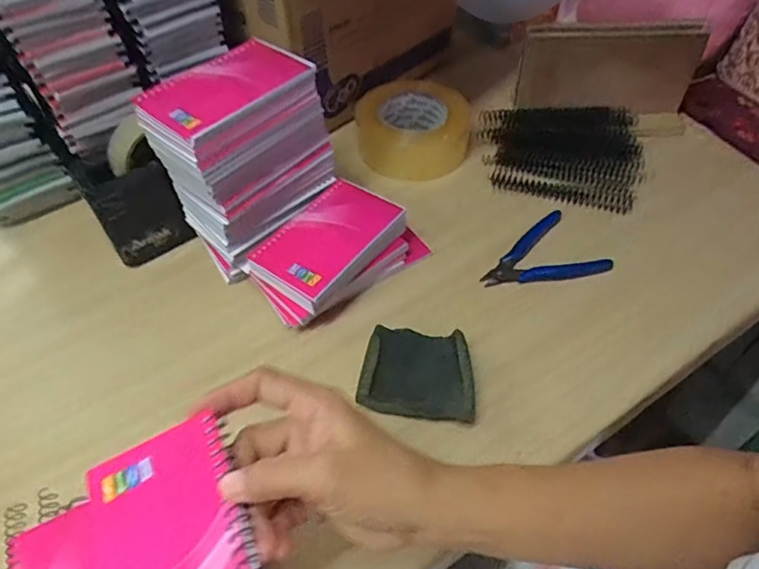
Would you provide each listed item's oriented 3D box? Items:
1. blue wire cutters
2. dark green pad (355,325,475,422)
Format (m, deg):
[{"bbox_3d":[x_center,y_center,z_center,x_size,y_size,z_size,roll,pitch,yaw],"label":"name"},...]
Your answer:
[{"bbox_3d":[0.153,-0.024,0.540,0.117,0.009,0.079,-24,54,-15],"label":"blue wire cutters"},{"bbox_3d":[0.031,0.072,0.450,0.088,0.035,0.069,4,52,7],"label":"dark green pad"}]

